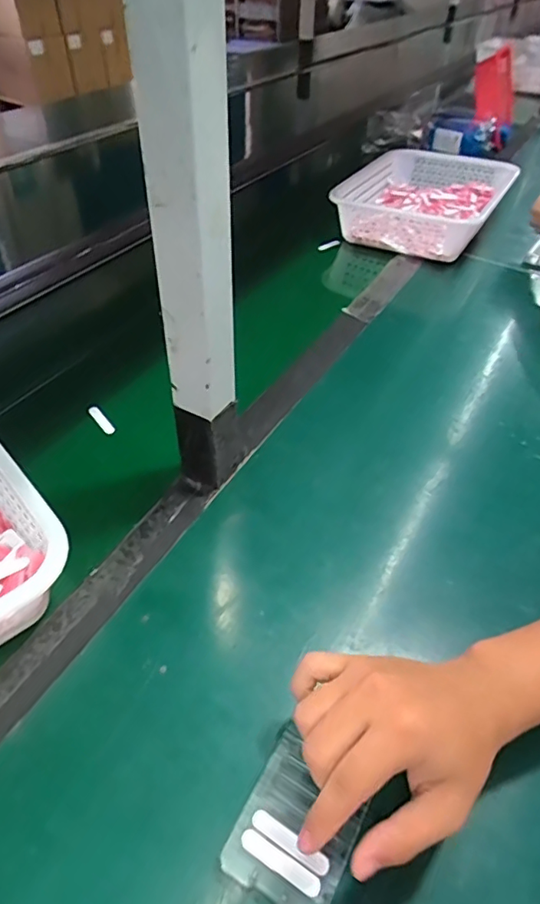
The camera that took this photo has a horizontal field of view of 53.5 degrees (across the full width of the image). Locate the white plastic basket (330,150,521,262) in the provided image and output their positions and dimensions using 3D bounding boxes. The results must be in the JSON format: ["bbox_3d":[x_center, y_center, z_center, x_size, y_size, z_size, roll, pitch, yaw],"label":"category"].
[{"bbox_3d":[0.293,-0.486,1.026,0.272,0.076,0.371,21,47,18],"label":"white plastic basket"}]

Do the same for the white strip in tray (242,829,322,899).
[{"bbox_3d":[0.006,0.244,0.319,0.051,0.005,0.011,24,48,21],"label":"white strip in tray"}]

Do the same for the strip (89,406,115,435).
[{"bbox_3d":[-0.190,-0.036,0.604,0.012,0.004,0.050,-47,61,-1],"label":"strip"}]

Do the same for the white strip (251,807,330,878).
[{"bbox_3d":[0.013,0.238,0.327,0.052,0.004,0.011,26,49,23],"label":"white strip"}]

